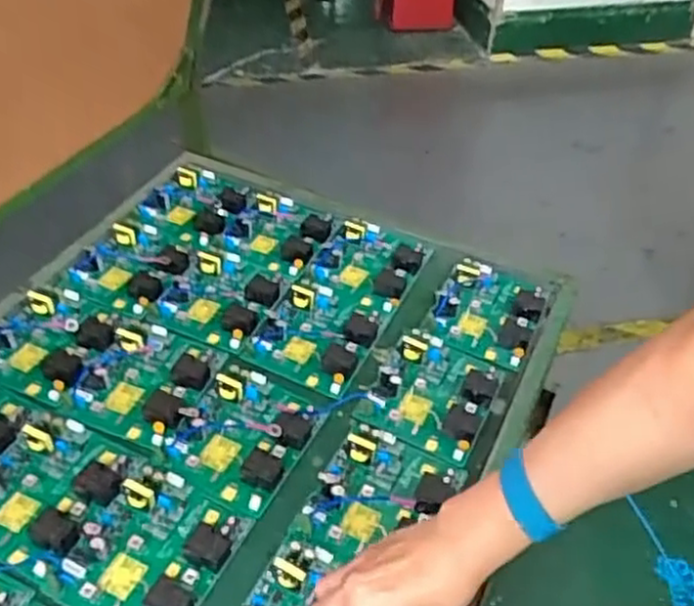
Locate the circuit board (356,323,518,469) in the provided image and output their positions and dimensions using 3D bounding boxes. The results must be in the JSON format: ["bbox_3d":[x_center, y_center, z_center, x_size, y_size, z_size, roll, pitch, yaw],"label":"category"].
[{"bbox_3d":[0.089,0.084,0.711,0.116,0.028,0.134,22,47,20],"label":"circuit board"}]

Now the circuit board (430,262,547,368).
[{"bbox_3d":[0.159,0.000,0.796,0.107,0.021,0.139,19,46,17],"label":"circuit board"}]

